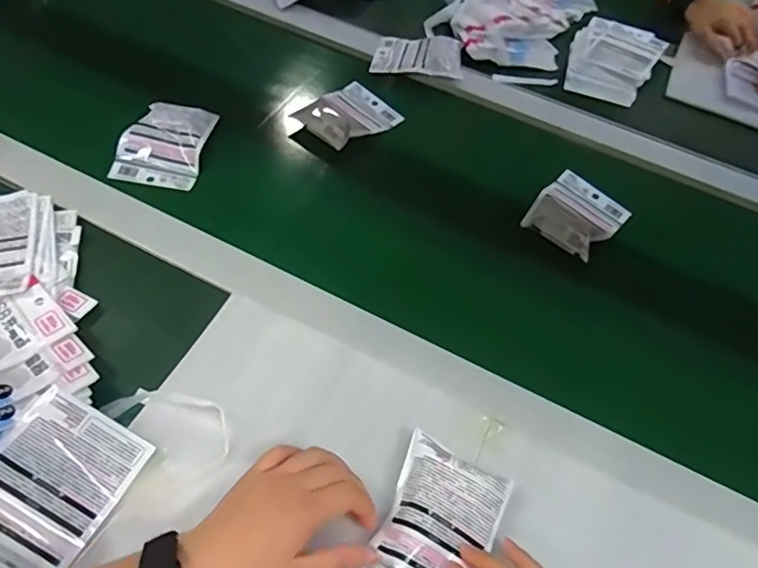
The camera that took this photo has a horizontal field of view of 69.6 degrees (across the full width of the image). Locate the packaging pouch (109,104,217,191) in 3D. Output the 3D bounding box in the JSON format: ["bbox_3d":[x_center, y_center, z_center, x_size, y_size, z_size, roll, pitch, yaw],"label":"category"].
[{"bbox_3d":[-0.262,-0.170,0.667,0.095,0.018,0.112,12,77,-3],"label":"packaging pouch"}]

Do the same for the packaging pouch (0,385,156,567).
[{"bbox_3d":[-0.253,0.158,0.408,0.096,0.012,0.137,33,57,-4],"label":"packaging pouch"}]

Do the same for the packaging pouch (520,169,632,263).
[{"bbox_3d":[0.243,-0.090,0.666,0.097,0.031,0.134,35,59,21],"label":"packaging pouch"}]

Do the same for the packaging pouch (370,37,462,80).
[{"bbox_3d":[0.059,-0.345,0.809,0.127,0.020,0.091,8,53,3],"label":"packaging pouch"}]

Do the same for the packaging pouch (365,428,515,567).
[{"bbox_3d":[0.041,0.193,0.416,0.085,0.034,0.126,23,55,13],"label":"packaging pouch"}]

